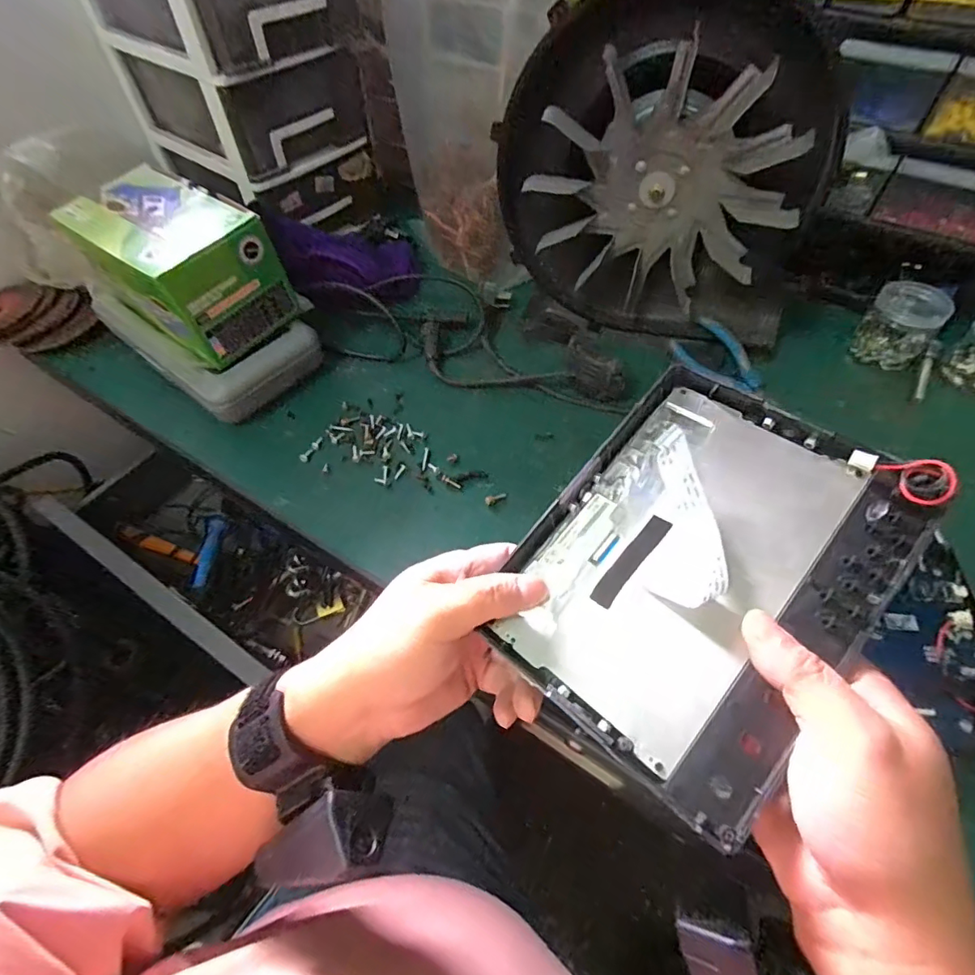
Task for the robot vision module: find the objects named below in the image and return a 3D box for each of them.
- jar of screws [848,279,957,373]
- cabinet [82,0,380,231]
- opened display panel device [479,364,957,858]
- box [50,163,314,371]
[{"bbox_3d":[0.423,-0.166,0.524,0.066,0.058,0.066,39,63,24],"label":"jar of screws"},{"bbox_3d":[-0.267,-0.452,0.547,0.202,0.261,0.212,-35,62,-22],"label":"cabinet"},{"bbox_3d":[0.098,0.033,0.240,0.141,0.020,0.183,35,76,30],"label":"opened display panel device"},{"bbox_3d":[-0.273,-0.204,0.460,0.161,0.096,0.109,33,61,21],"label":"box"}]

